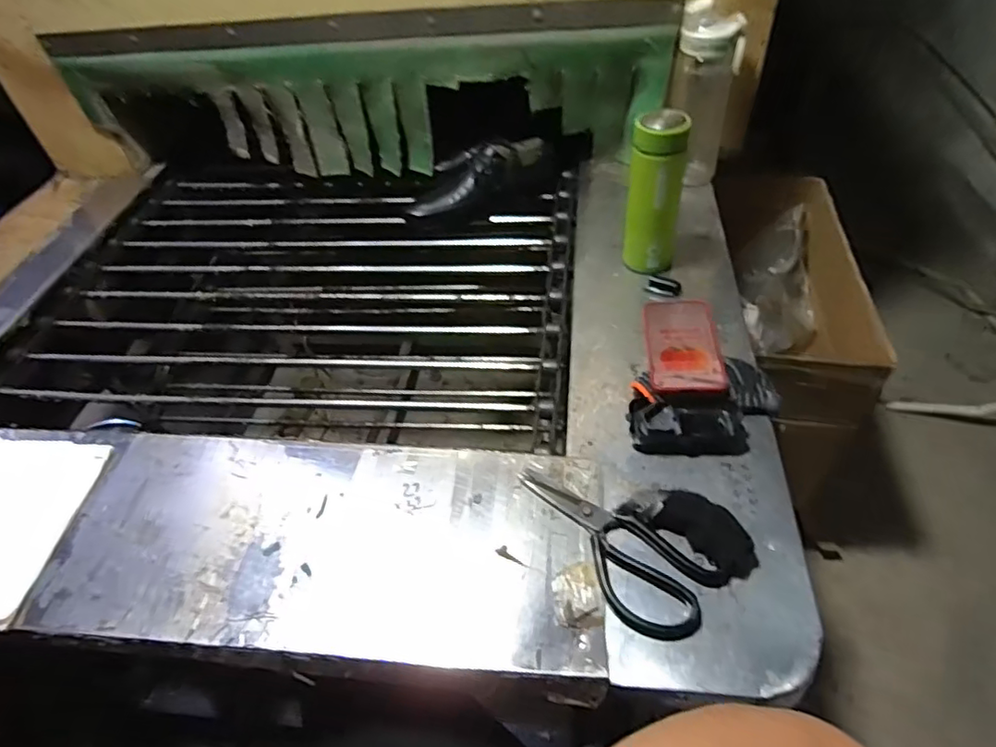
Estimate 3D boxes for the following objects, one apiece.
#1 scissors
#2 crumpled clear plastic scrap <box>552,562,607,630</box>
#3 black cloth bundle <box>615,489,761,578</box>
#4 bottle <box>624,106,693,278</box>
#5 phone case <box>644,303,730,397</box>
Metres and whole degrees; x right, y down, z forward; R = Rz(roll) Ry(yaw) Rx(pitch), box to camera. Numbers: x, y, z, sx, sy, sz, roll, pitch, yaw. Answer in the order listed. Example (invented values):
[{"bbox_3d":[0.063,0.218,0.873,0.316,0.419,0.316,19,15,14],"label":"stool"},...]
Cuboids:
[{"bbox_3d":[0.091,0.156,0.520,0.198,0.017,0.080,25,54,26],"label":"scissors"},{"bbox_3d":[0.069,0.190,0.503,0.042,0.004,0.054,-6,47,0],"label":"crumpled clear plastic scrap"},{"bbox_3d":[0.175,0.135,0.528,0.118,0.032,0.042,24,54,25],"label":"black cloth bundle"},{"bbox_3d":[0.192,-0.213,0.724,0.067,0.201,0.057,12,50,16],"label":"bottle"},{"bbox_3d":[0.211,-0.035,0.668,0.077,0.009,0.156,-2,44,11],"label":"phone case"}]

